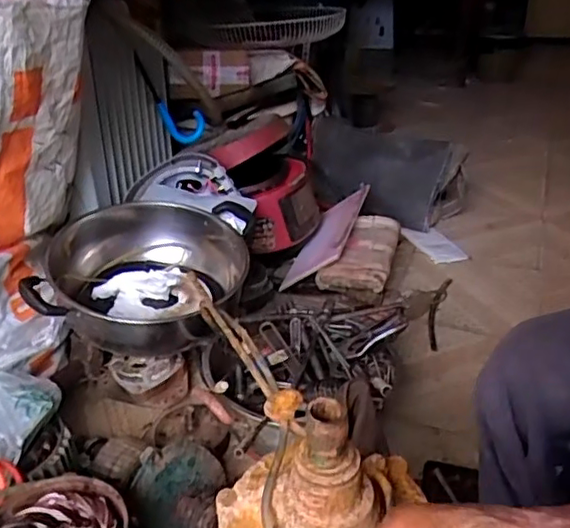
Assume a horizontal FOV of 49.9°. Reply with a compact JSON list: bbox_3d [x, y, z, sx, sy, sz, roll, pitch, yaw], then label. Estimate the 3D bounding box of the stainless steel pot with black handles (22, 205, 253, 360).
[{"bbox_3d":[-0.237,0.023,1.076,0.322,0.145,0.340,-1,30,1],"label":"stainless steel pot with black handles"}]

